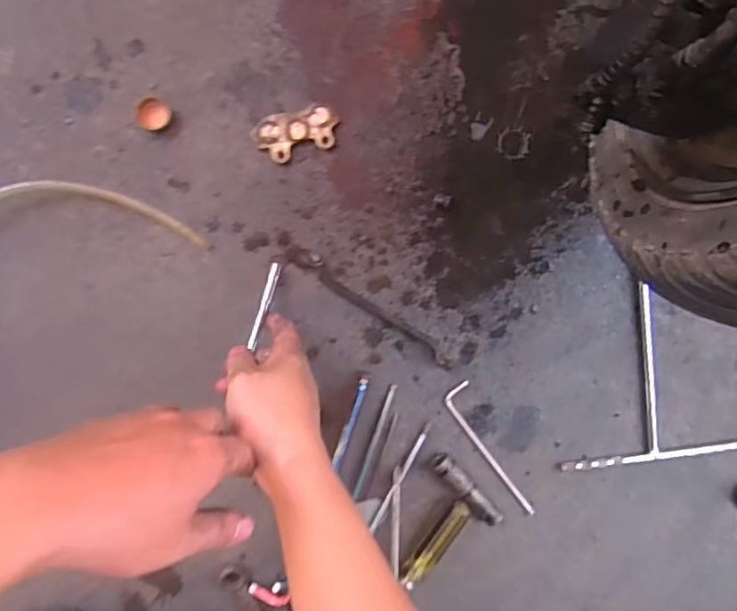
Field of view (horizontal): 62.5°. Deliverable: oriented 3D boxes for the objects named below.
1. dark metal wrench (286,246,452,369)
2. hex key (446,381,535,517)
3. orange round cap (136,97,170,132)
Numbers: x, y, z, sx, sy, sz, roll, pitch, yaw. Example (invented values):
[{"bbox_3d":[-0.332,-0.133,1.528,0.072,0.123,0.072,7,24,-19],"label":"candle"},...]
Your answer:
[{"bbox_3d":[0.003,0.000,0.534,0.172,0.012,0.018,35,91,-7],"label":"dark metal wrench"},{"bbox_3d":[0.115,0.134,0.557,0.026,0.004,0.141,-32,97,-2],"label":"hex key"},{"bbox_3d":[-0.179,-0.159,0.509,0.025,0.012,0.026,0,95,-5],"label":"orange round cap"}]

